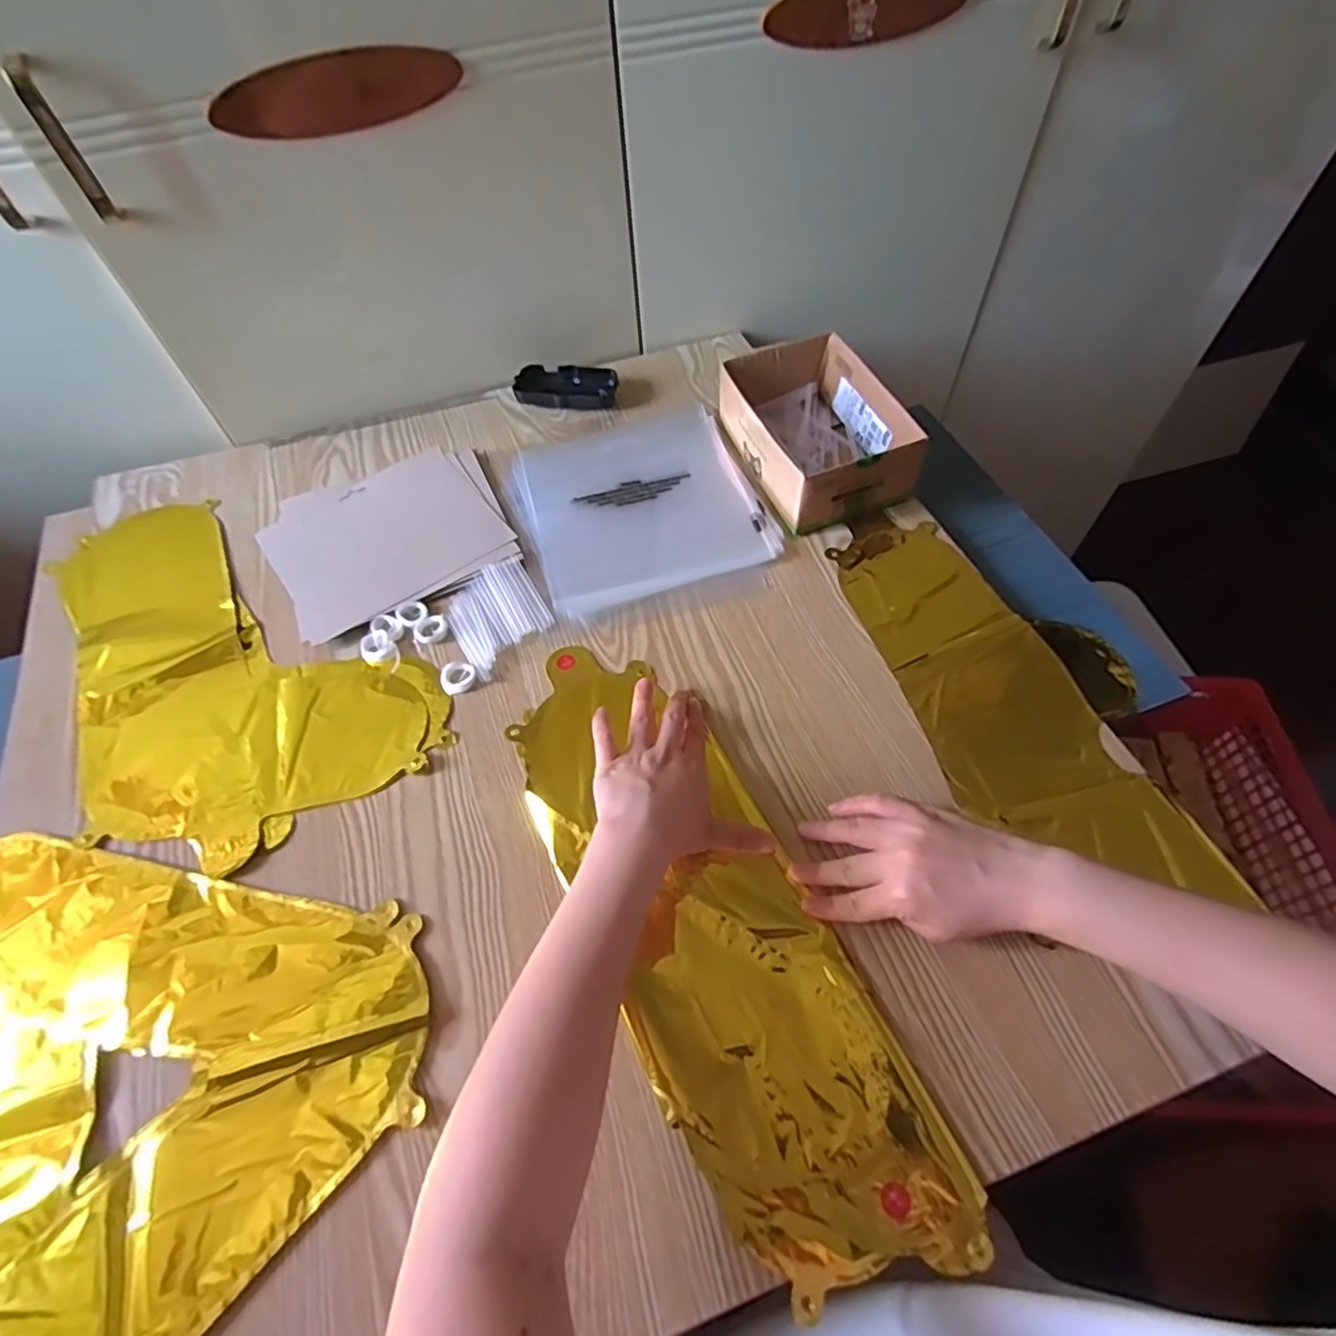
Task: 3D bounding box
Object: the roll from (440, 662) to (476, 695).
[{"bbox_3d":[-0.168,0.007,0.544,0.028,0.009,0.026,-1,57,2],"label":"roll"}]

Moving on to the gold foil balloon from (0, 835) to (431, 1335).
[{"bbox_3d":[-0.350,0.224,0.407,0.348,0.015,0.326,38,66,24],"label":"gold foil balloon"}]

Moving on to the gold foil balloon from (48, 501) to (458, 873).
[{"bbox_3d":[-0.381,-0.013,0.573,0.232,0.008,0.408,-38,63,-20],"label":"gold foil balloon"}]

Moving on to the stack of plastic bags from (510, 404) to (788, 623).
[{"bbox_3d":[-0.026,-0.153,0.643,0.212,0.010,0.239,-18,58,-8],"label":"stack of plastic bags"}]

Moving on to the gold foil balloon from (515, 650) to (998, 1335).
[{"bbox_3d":[0.019,0.153,0.452,0.143,0.011,0.429,-27,59,-14],"label":"gold foil balloon"}]

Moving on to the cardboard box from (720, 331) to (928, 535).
[{"bbox_3d":[0.138,-0.222,0.642,0.125,0.065,0.180,-17,58,-8],"label":"cardboard box"}]

